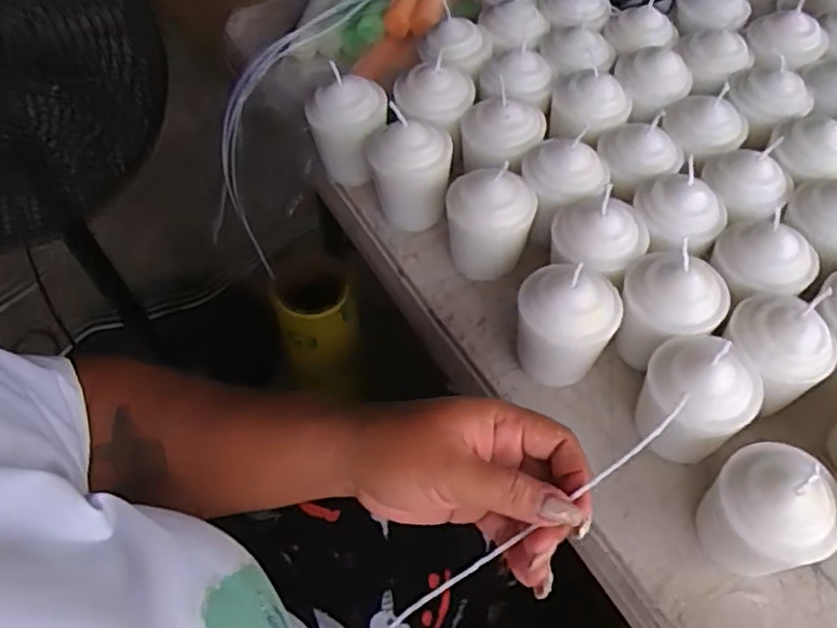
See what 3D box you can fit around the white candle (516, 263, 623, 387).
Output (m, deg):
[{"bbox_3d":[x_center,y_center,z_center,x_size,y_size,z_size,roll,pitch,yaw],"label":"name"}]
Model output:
[{"bbox_3d":[0.086,0.006,0.410,0.059,0.073,0.055,6,56,6],"label":"white candle"}]

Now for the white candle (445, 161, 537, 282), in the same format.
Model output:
[{"bbox_3d":[0.047,-0.063,0.456,0.055,0.072,0.045,4,55,5],"label":"white candle"}]

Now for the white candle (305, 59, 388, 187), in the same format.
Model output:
[{"bbox_3d":[-0.049,-0.137,0.505,0.056,0.080,0.047,14,57,11],"label":"white candle"}]

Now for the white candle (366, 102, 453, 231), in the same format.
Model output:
[{"bbox_3d":[-0.006,-0.101,0.482,0.057,0.074,0.052,-2,55,0],"label":"white candle"}]

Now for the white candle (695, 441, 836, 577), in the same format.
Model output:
[{"bbox_3d":[0.172,0.100,0.340,0.054,0.075,0.049,37,64,24],"label":"white candle"}]

